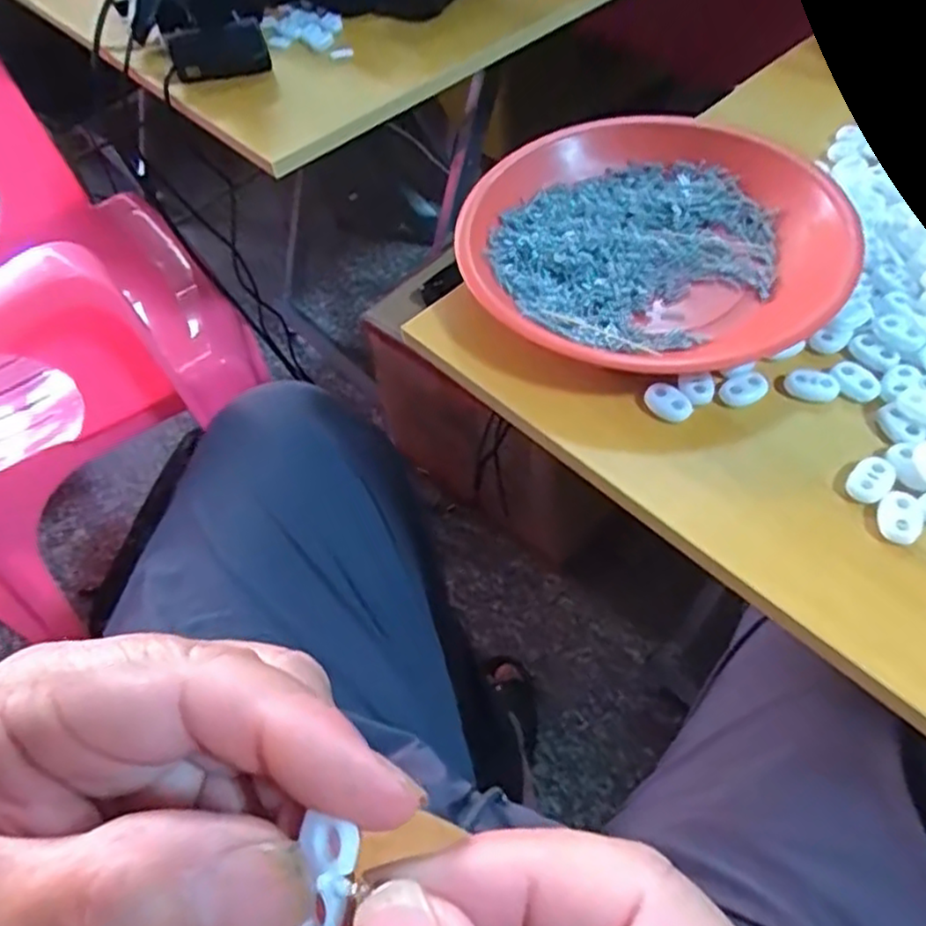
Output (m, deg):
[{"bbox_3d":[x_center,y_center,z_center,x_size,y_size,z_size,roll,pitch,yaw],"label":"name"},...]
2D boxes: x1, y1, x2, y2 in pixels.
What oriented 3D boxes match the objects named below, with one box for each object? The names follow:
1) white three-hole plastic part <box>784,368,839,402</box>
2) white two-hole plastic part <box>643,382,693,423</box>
[{"bbox_3d":[0.157,-0.036,0.314,0.023,0.004,0.015,13,58,13],"label":"white three-hole plastic part"},{"bbox_3d":[0.093,-0.027,0.315,0.015,0.006,0.021,-36,60,-18],"label":"white two-hole plastic part"}]

